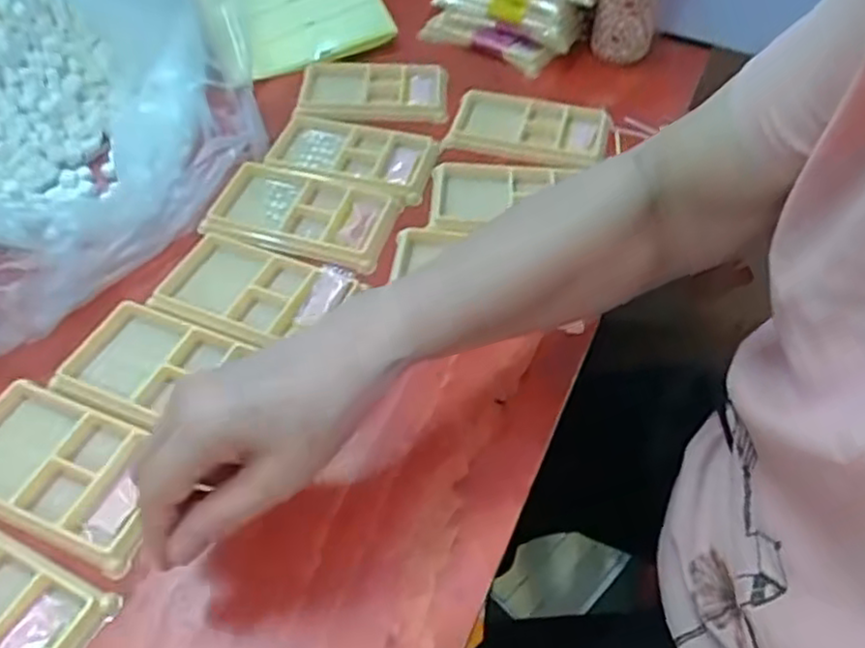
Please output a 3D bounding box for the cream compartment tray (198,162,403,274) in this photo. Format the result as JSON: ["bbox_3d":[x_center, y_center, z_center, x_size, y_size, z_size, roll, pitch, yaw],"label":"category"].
[{"bbox_3d":[-0.098,-0.087,0.540,0.133,0.014,0.085,12,52,9],"label":"cream compartment tray"}]

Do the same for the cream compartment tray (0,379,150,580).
[{"bbox_3d":[-0.211,0.080,0.401,0.131,0.010,0.075,18,53,14],"label":"cream compartment tray"}]

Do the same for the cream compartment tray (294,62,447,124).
[{"bbox_3d":[-0.055,-0.218,0.653,0.136,0.011,0.081,0,49,-1],"label":"cream compartment tray"}]

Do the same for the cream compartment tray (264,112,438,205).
[{"bbox_3d":[-0.067,-0.147,0.588,0.134,0.017,0.087,13,52,9],"label":"cream compartment tray"}]

